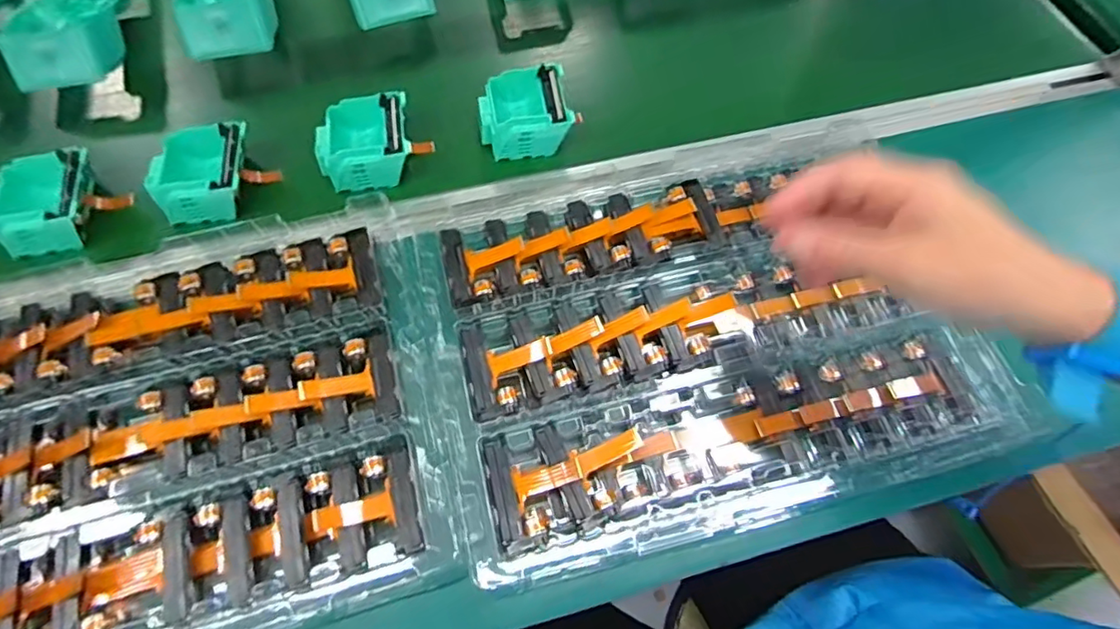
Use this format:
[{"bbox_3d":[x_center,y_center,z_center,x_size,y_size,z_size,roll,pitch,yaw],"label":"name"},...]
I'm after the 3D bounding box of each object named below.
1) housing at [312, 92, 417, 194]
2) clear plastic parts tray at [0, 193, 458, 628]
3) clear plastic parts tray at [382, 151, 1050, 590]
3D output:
[{"bbox_3d":[-0.170,-0.147,0.484,0.081,0.040,0.078,-12,65,-6],"label":"housing"},{"bbox_3d":[-0.279,0.077,0.357,0.380,0.031,0.268,-14,65,-7],"label":"clear plastic parts tray"},{"bbox_3d":[0.097,-0.001,0.399,0.372,0.044,0.286,-15,65,-8],"label":"clear plastic parts tray"}]

